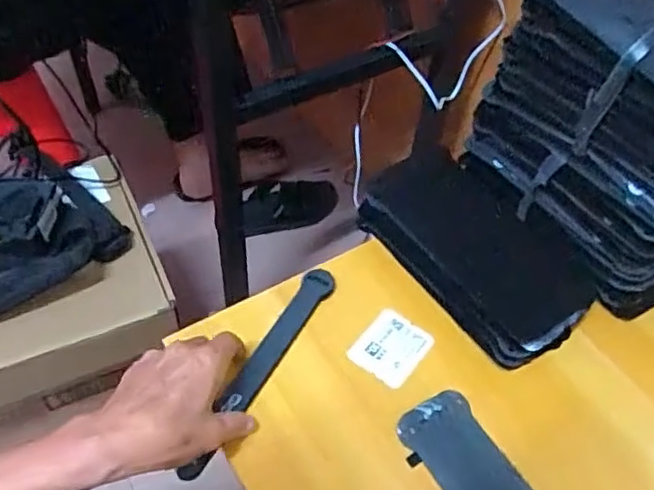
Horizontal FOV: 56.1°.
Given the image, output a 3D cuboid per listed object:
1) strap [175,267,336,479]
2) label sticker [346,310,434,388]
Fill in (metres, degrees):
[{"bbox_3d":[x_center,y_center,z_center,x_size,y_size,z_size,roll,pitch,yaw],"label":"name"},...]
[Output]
[{"bbox_3d":[-0.050,0.091,0.473,0.025,0.012,0.200,24,52,16],"label":"strap"},{"bbox_3d":[0.052,0.084,0.496,0.049,0.007,0.057,34,57,22],"label":"label sticker"}]

